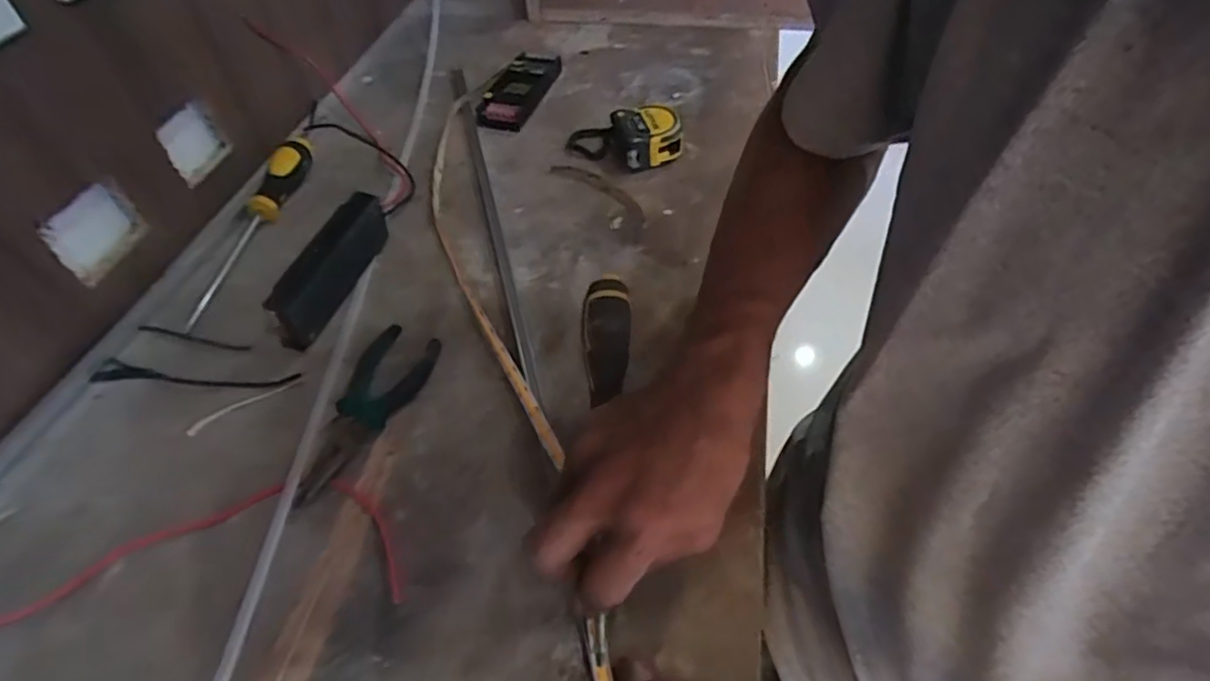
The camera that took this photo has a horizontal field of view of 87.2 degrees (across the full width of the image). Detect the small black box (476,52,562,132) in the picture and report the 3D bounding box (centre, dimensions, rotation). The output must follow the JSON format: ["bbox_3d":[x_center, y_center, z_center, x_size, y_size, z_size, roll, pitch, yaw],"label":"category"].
[{"bbox_3d":[-0.099,-0.297,0.746,0.055,0.030,0.142,14,52,13],"label":"small black box"}]

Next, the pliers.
[{"bbox_3d":[-0.182,0.049,0.467,0.056,0.013,0.145,23,55,20],"label":"pliers"}]

